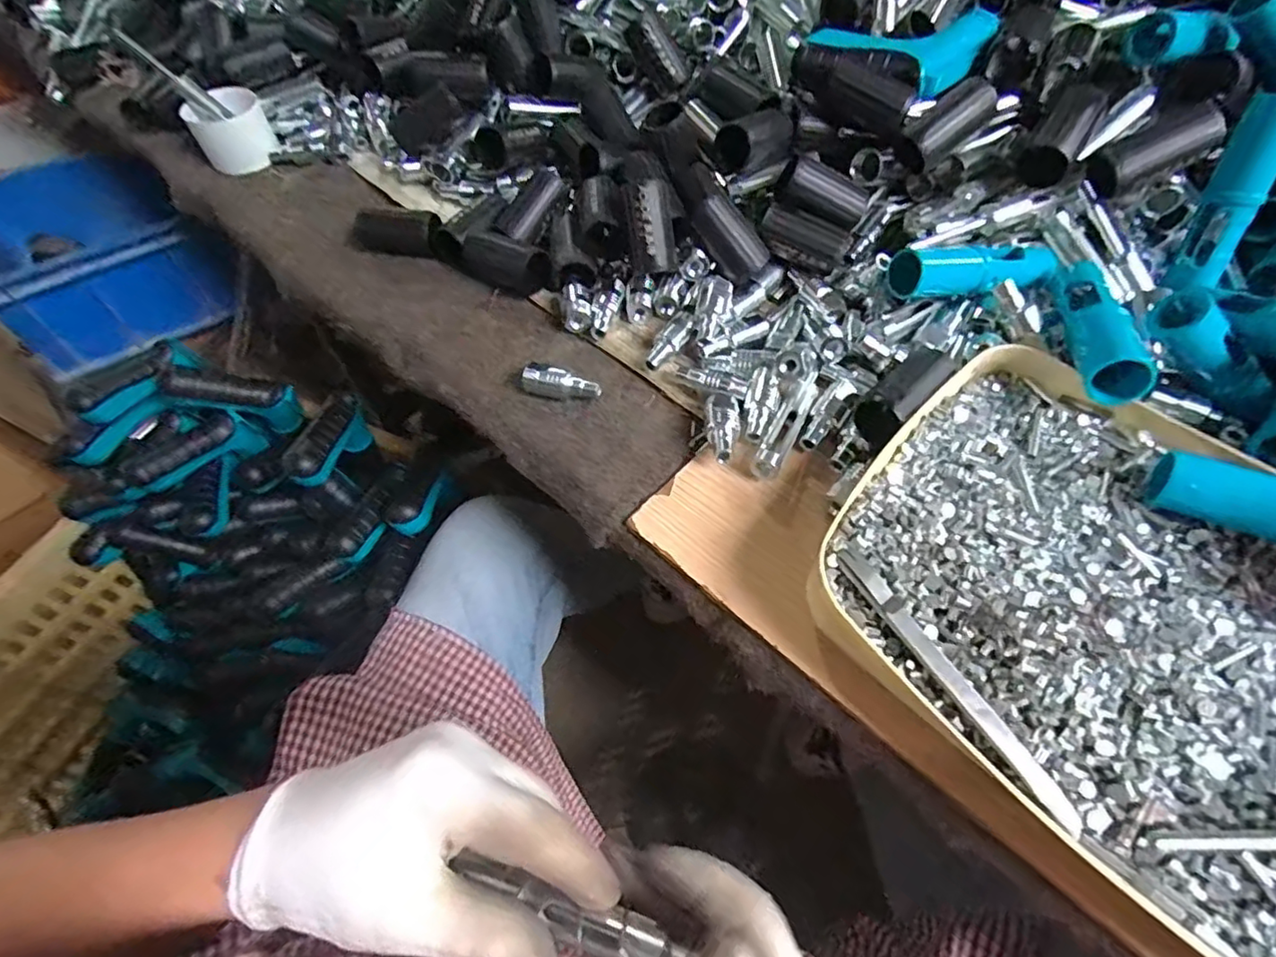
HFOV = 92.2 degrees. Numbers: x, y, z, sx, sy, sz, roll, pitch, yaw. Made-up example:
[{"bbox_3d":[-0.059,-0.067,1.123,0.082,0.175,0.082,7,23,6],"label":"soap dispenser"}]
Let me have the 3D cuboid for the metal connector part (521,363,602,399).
[{"bbox_3d":[-0.052,-0.064,0.419,0.052,0.022,0.013,10,58,-6],"label":"metal connector part"}]

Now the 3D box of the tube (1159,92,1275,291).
[{"bbox_3d":[0.370,-0.174,0.382,0.025,0.109,0.024,9,34,7],"label":"tube"}]

